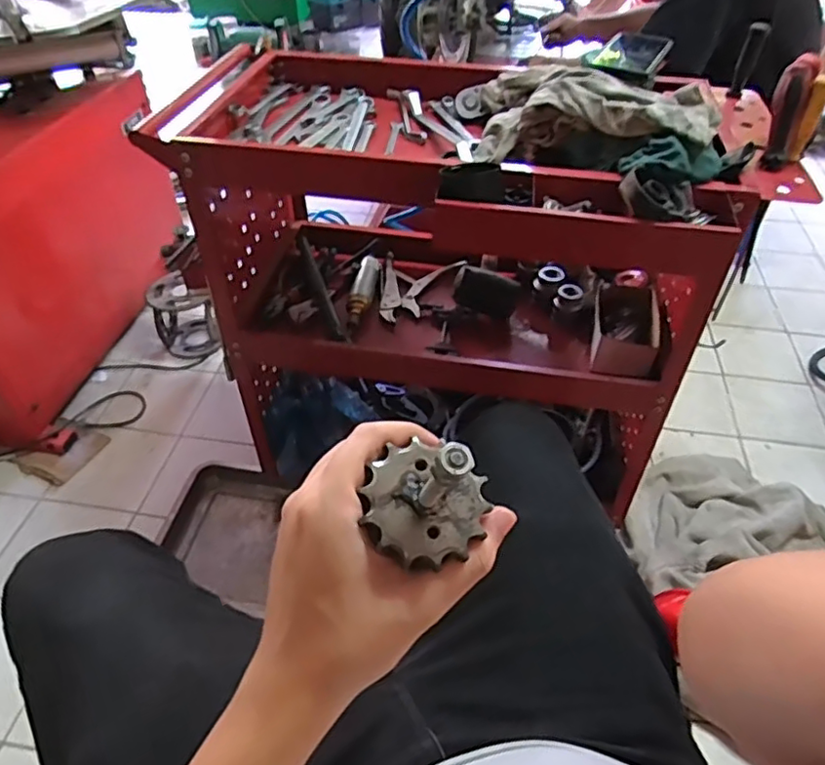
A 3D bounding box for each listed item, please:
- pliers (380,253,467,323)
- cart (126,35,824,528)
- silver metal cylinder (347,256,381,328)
[{"bbox_3d":[-0.005,-0.167,1.065,0.146,0.030,0.172,15,46,14],"label":"pliers"},{"bbox_3d":[0.069,-0.151,0.956,0.741,0.627,0.383,13,45,12],"label":"cart"},{"bbox_3d":[-0.084,-0.158,1.044,0.040,0.031,0.158,5,44,3],"label":"silver metal cylinder"}]

